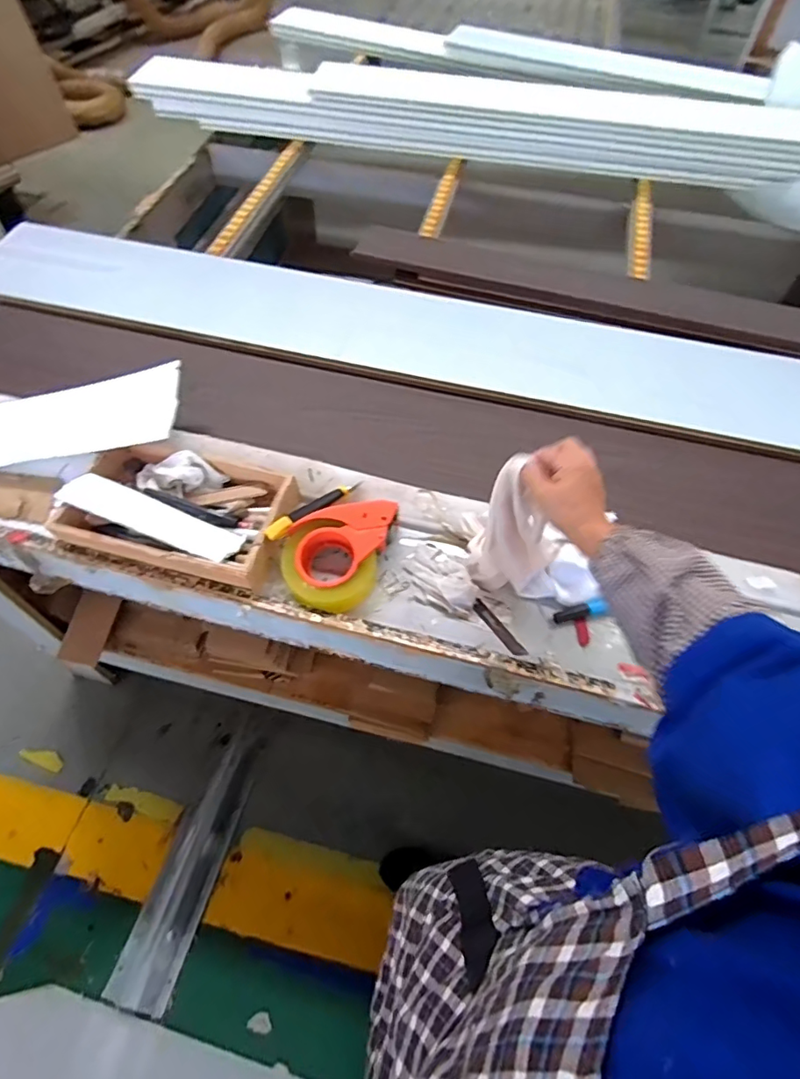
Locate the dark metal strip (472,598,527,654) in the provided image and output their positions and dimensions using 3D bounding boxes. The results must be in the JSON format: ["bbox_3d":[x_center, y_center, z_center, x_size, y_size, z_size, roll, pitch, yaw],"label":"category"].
[{"bbox_3d":[0.127,0.114,0.683,0.017,0.005,0.090,-37,72,-11],"label":"dark metal strip"}]

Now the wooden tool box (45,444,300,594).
[{"bbox_3d":[-0.304,-0.041,0.722,0.292,0.052,0.173,13,57,6],"label":"wooden tool box"}]

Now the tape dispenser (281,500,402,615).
[{"bbox_3d":[-0.085,0.011,0.684,0.124,0.046,0.149,16,57,8],"label":"tape dispenser"}]

